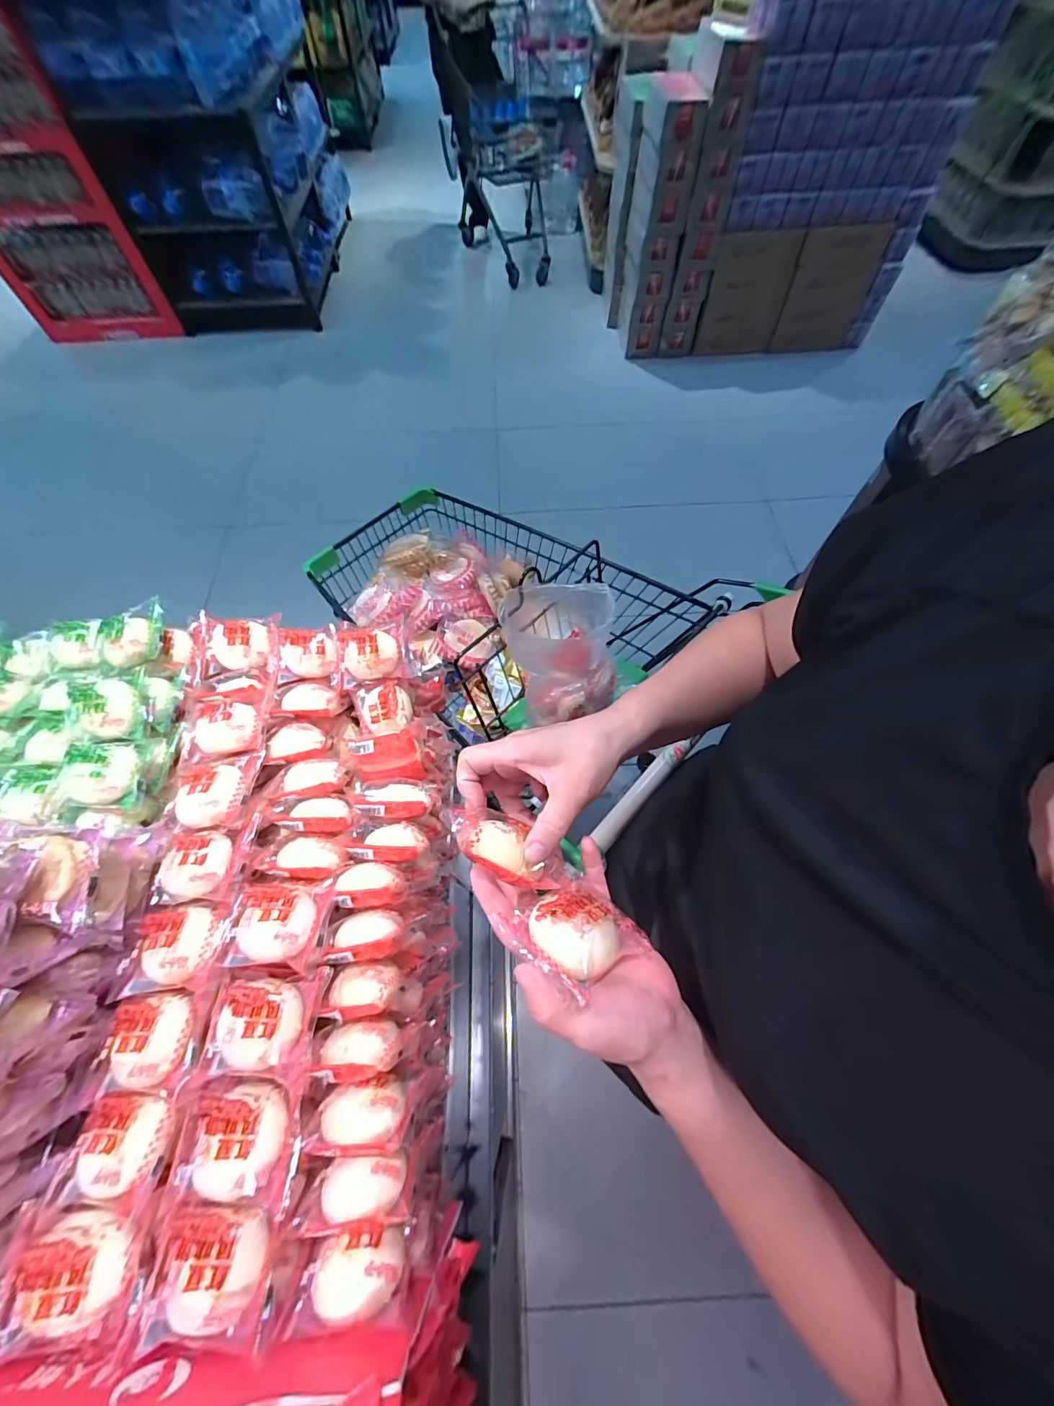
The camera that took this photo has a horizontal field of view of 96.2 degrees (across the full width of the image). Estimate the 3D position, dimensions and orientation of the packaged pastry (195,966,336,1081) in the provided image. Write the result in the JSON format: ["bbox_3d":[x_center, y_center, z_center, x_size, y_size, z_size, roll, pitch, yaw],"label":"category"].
[{"bbox_3d":[-0.201,0.239,0.356,0.074,0.034,0.068,2,63,2],"label":"packaged pastry"}]

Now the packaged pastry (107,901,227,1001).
[{"bbox_3d":[-0.286,0.194,0.378,0.078,0.029,0.062,-5,63,-2],"label":"packaged pastry"}]

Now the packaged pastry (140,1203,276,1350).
[{"bbox_3d":[-0.200,0.357,0.296,0.071,0.029,0.060,1,63,1],"label":"packaged pastry"}]

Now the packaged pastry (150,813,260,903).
[{"bbox_3d":[-0.284,0.134,0.411,0.079,0.027,0.069,-1,62,0],"label":"packaged pastry"}]

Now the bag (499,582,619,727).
[{"bbox_3d":[0.057,-0.082,0.774,0.158,0.192,0.172,-24,65,-11],"label":"bag"}]

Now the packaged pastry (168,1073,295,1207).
[{"bbox_3d":[-0.203,0.300,0.327,0.075,0.026,0.070,3,63,2],"label":"packaged pastry"}]

